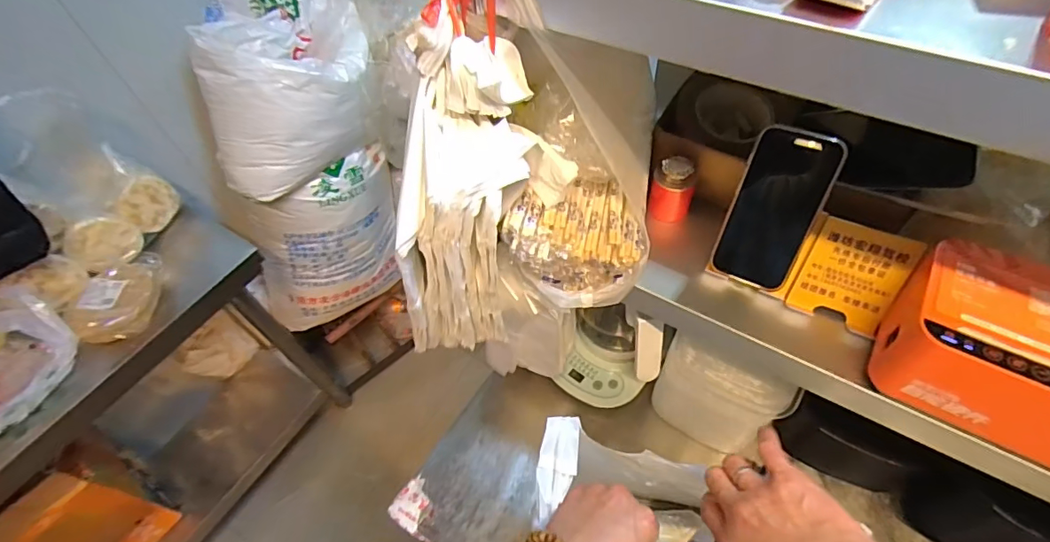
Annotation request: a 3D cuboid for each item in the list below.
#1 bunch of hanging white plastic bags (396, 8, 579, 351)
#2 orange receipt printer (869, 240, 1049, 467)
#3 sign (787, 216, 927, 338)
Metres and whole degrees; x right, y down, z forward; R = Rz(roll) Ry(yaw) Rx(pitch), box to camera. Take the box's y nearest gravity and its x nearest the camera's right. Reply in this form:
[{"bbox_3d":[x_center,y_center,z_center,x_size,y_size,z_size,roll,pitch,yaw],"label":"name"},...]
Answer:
[{"bbox_3d":[-0.058,-0.047,0.472,0.158,0.321,0.096,-15,53,-7],"label":"bunch of hanging white plastic bags"},{"bbox_3d":[0.385,0.061,0.382,0.168,0.077,0.132,24,59,21],"label":"orange receipt printer"},{"bbox_3d":[0.299,0.005,0.453,0.079,0.090,0.007,22,26,18],"label":"sign"}]

